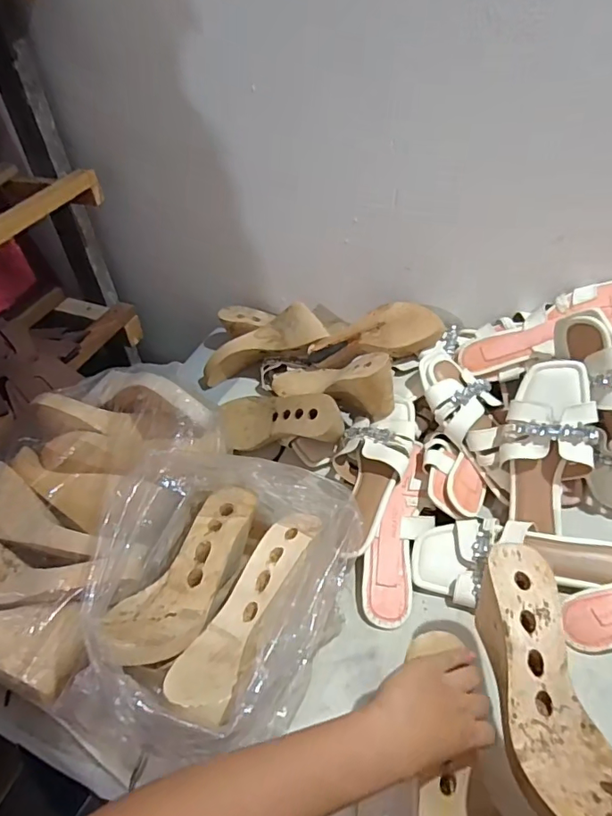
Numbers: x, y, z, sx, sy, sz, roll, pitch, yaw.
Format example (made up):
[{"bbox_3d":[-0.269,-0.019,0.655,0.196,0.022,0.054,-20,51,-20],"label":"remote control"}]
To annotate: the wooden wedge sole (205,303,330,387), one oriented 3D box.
[{"bbox_3d":[-0.067,-0.104,0.844,0.208,0.061,0.068,-23,42,16],"label":"wooden wedge sole"}]

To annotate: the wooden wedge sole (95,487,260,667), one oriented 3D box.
[{"bbox_3d":[-0.122,0.173,0.527,0.076,0.086,0.235,12,34,18],"label":"wooden wedge sole"}]

